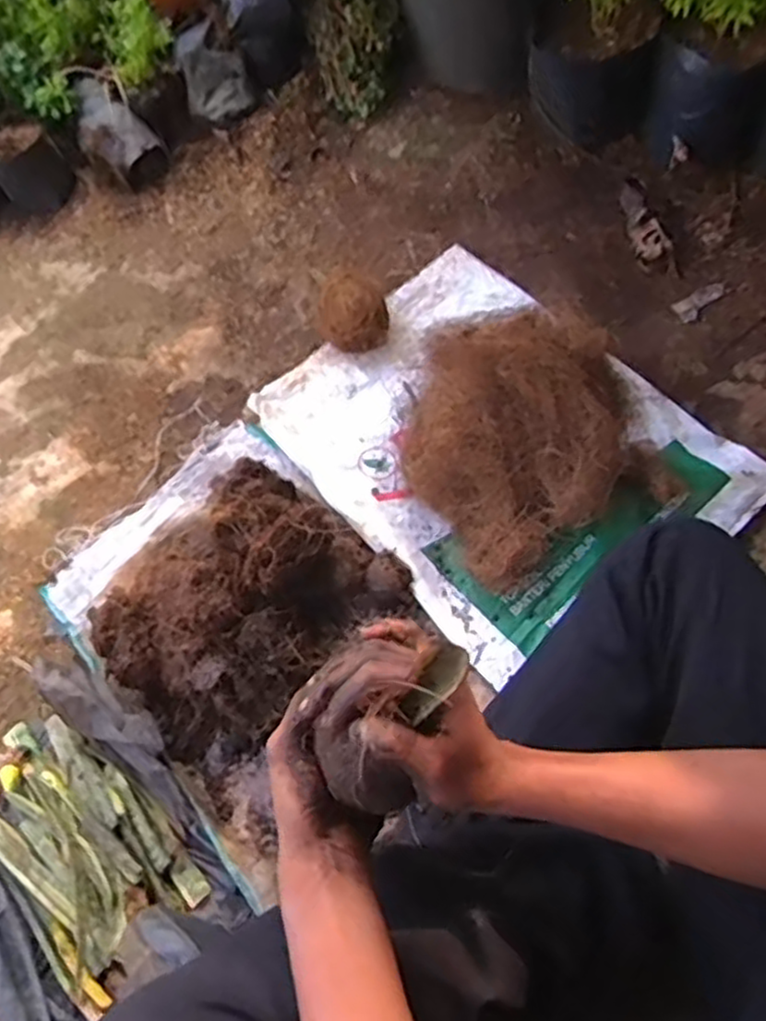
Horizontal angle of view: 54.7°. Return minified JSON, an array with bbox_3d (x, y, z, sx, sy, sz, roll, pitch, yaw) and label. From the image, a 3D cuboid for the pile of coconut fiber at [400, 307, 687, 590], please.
[{"bbox_3d":[0.151,-0.107,0.811,0.265,0.134,0.296,-23,62,-9],"label":"pile of coconut fiber"}]

